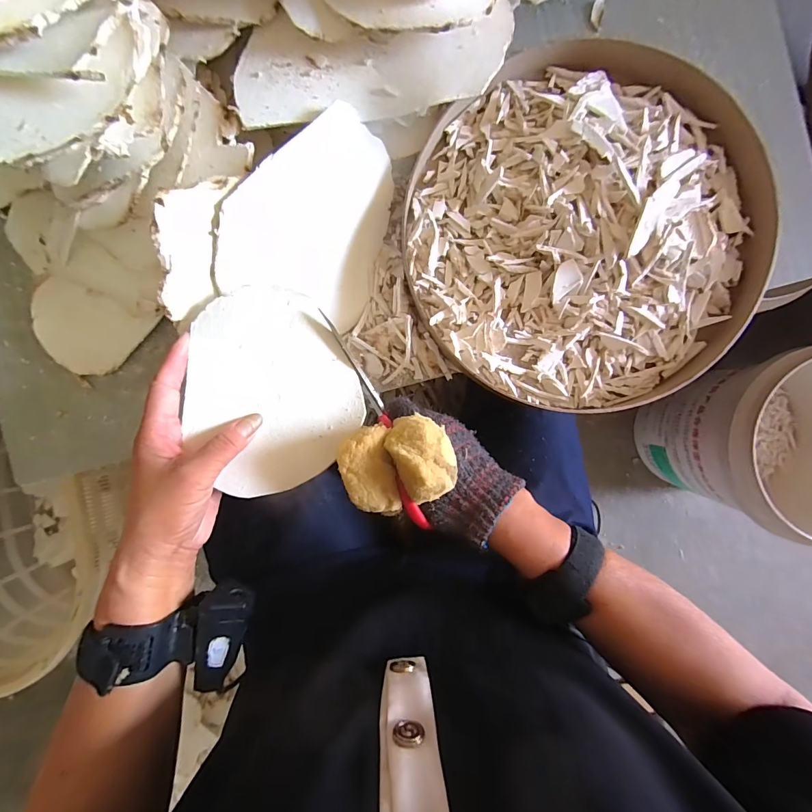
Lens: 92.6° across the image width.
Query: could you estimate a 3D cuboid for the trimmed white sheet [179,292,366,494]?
[{"bbox_3d":[-0.106,-0.015,0.296,0.125,0.008,0.146,-29,88,-5],"label":"trimmed white sheet"}]

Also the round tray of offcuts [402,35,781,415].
[{"bbox_3d":[0.153,-0.150,0.336,0.299,0.043,0.289,0,91,3],"label":"round tray of offcuts"}]

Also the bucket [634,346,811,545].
[{"bbox_3d":[0.640,0.057,0.712,0.276,0.354,0.292,0,91,3],"label":"bucket"}]

